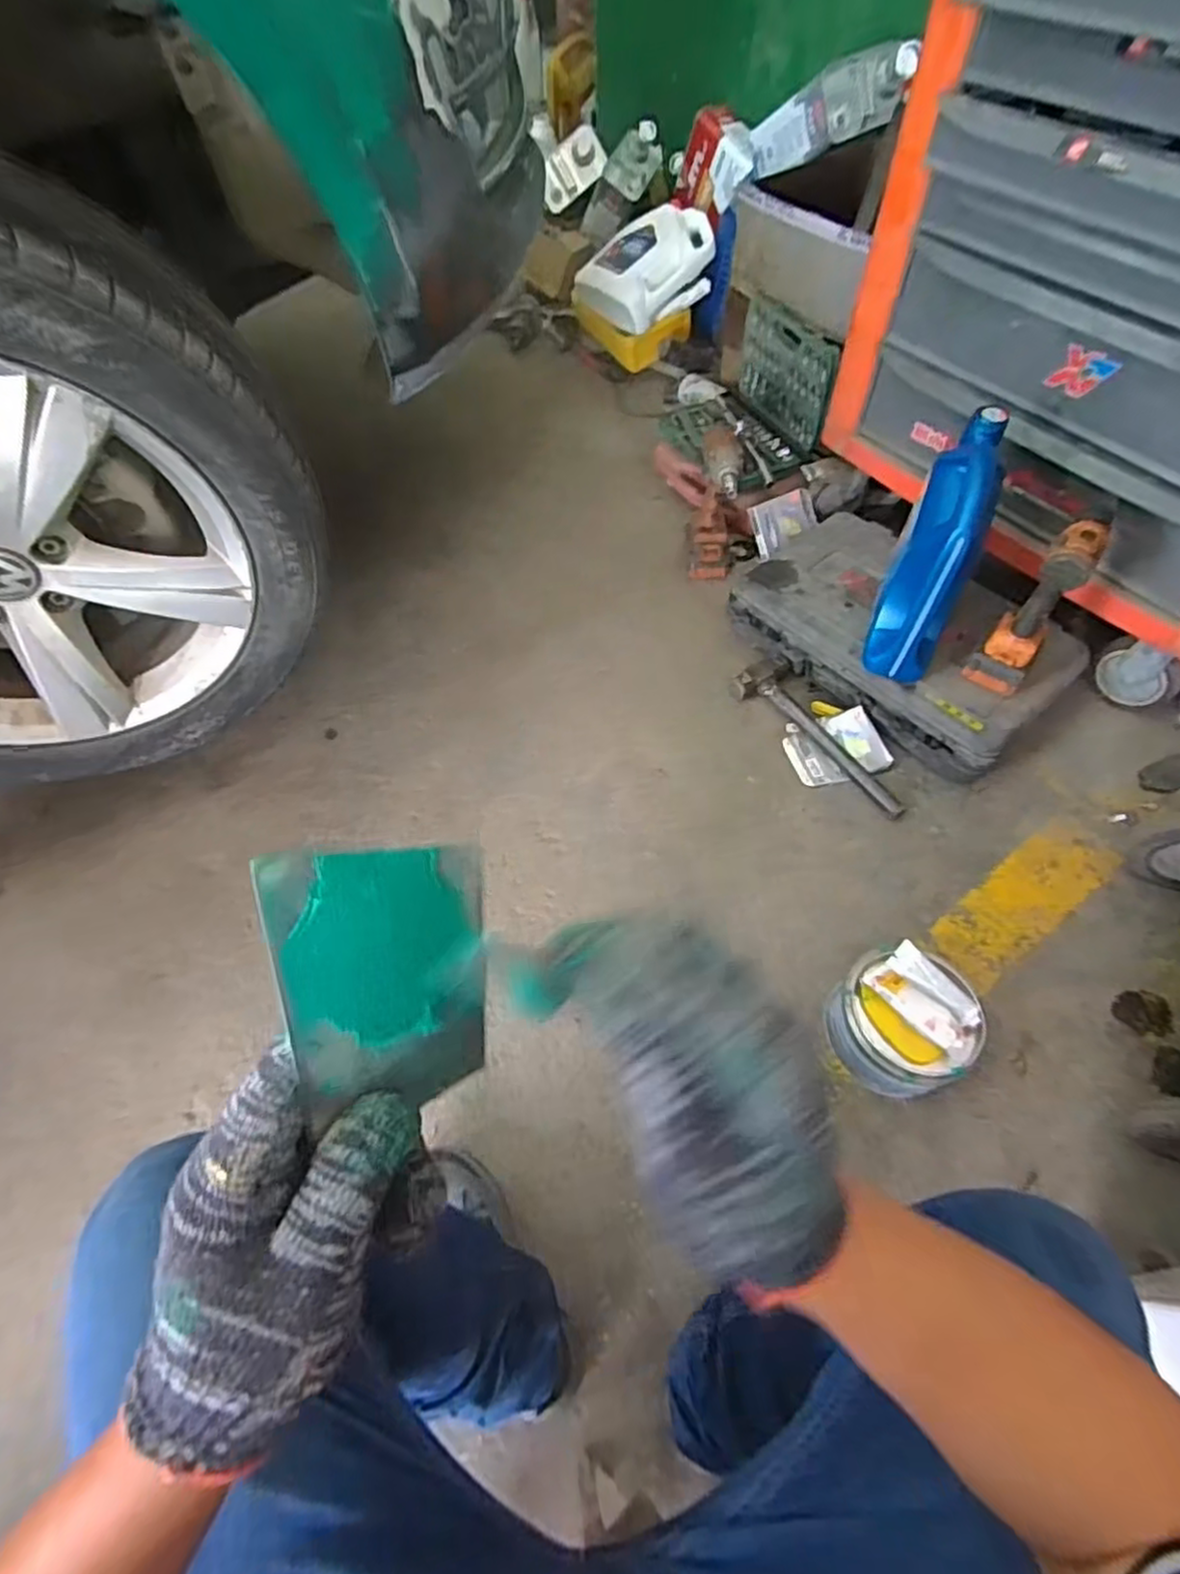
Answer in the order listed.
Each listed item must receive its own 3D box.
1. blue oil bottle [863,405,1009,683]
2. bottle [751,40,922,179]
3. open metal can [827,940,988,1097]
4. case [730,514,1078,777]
[{"bbox_3d":[0.493,-0.329,0.979,0.098,0.292,0.210,20,61,15],"label":"blue oil bottle"},{"bbox_3d":[0.411,-1.190,1.217,0.307,0.109,0.103,15,51,47],"label":"bottle"},{"bbox_3d":[0.363,0.281,0.814,0.143,0.128,0.144,-1,57,2],"label":"open metal can"},{"bbox_3d":[0.521,-0.278,1.177,0.352,0.124,0.539,-35,64,-21],"label":"case"}]

